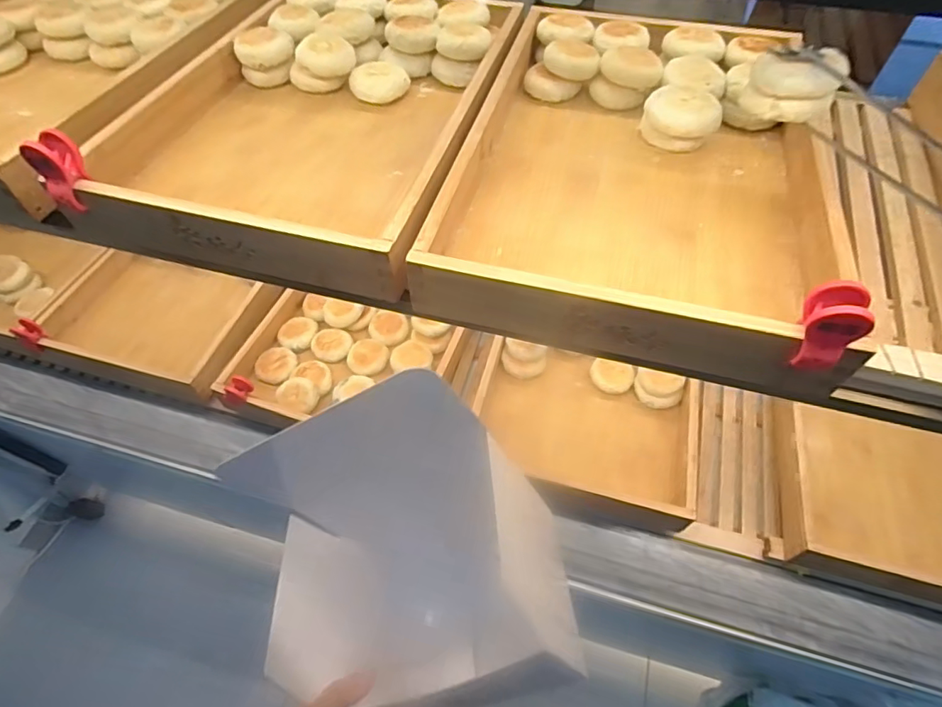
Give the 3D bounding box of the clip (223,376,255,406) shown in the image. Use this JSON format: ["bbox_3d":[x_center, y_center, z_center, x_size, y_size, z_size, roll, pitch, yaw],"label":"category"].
[{"bbox_3d":[-0.316,0.049,0.694,0.029,0.024,0.036,2,58,2],"label":"clip"}]

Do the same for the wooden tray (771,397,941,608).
[{"bbox_3d":[0.564,0.191,0.666,0.300,0.071,0.245,13,59,9],"label":"wooden tray"}]

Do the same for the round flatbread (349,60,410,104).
[{"bbox_3d":[-0.100,-0.297,0.559,0.050,0.024,0.050,29,63,18],"label":"round flatbread"}]

